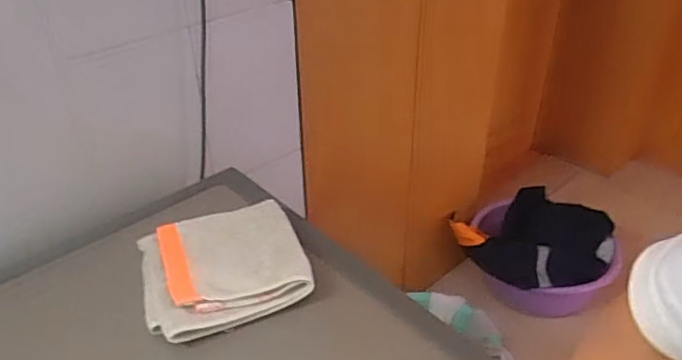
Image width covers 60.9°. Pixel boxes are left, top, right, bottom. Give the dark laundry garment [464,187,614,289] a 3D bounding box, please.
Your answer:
[{"bbox_3d":[0.581,0.186,1.643,0.316,0.124,0.373,23,41,32],"label":"dark laundry garment"}]

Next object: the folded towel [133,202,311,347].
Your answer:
[{"bbox_3d":[-0.145,0.102,0.711,0.191,0.028,0.181,-15,36,-20],"label":"folded towel"}]

